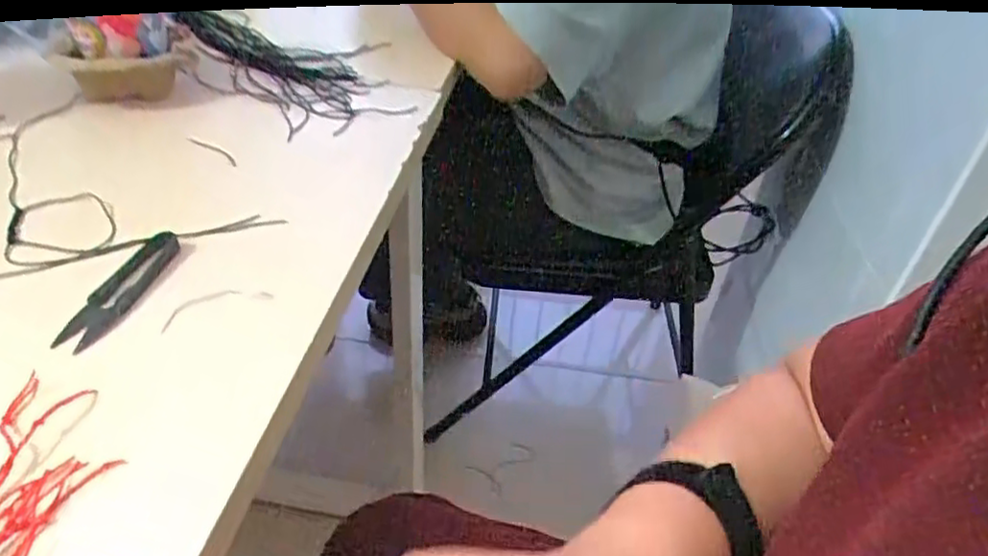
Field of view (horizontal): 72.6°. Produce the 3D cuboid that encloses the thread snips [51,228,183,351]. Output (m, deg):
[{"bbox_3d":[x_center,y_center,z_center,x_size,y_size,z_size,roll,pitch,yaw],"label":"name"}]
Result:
[{"bbox_3d":[-0.231,0.005,0.420,0.025,0.010,0.103,9,41,5],"label":"thread snips"}]

